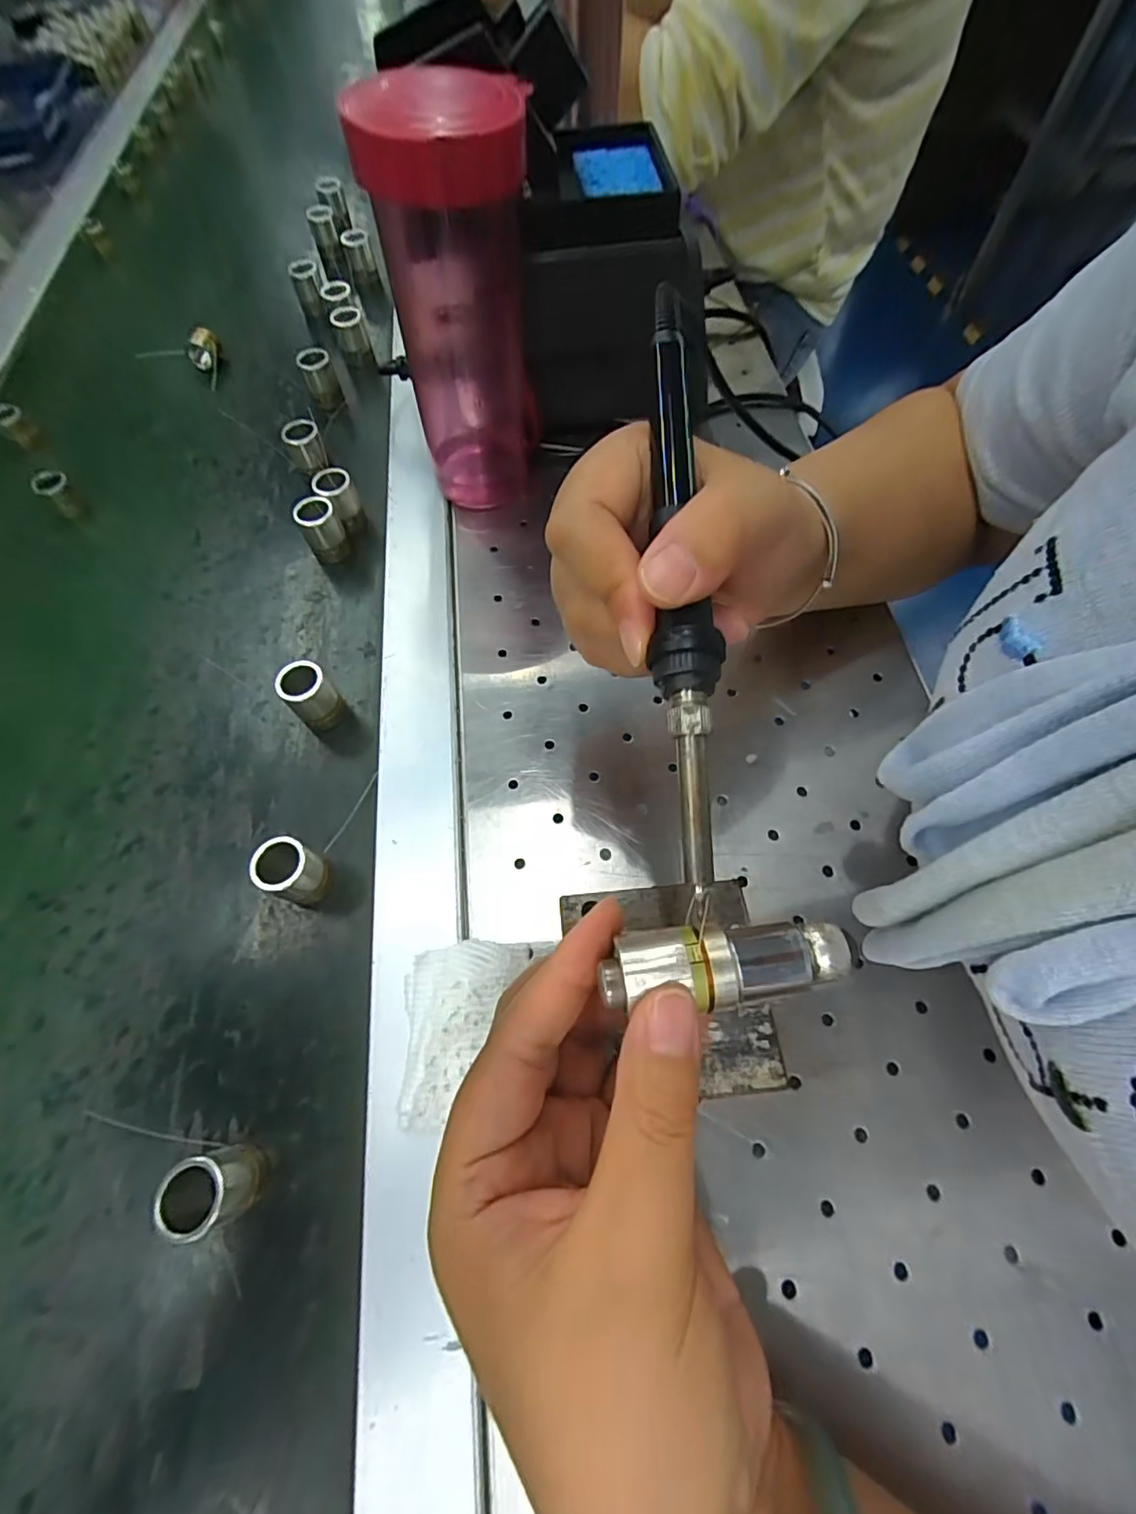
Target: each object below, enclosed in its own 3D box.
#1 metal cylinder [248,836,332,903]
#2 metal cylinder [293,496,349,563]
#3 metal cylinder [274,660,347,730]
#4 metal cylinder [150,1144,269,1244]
[{"bbox_3d":[-0.117,0.049,0.244,0.021,0.033,0.022,-1,62,1],"label":"metal cylinder"},{"bbox_3d":[-0.145,-0.134,0.334,0.023,0.031,0.018,-21,64,-9],"label":"metal cylinder"},{"bbox_3d":[-0.127,-0.030,0.282,0.020,0.032,0.022,-1,62,1],"label":"metal cylinder"},{"bbox_3d":[-0.121,0.148,0.195,0.019,0.034,0.022,-15,63,-6],"label":"metal cylinder"}]

